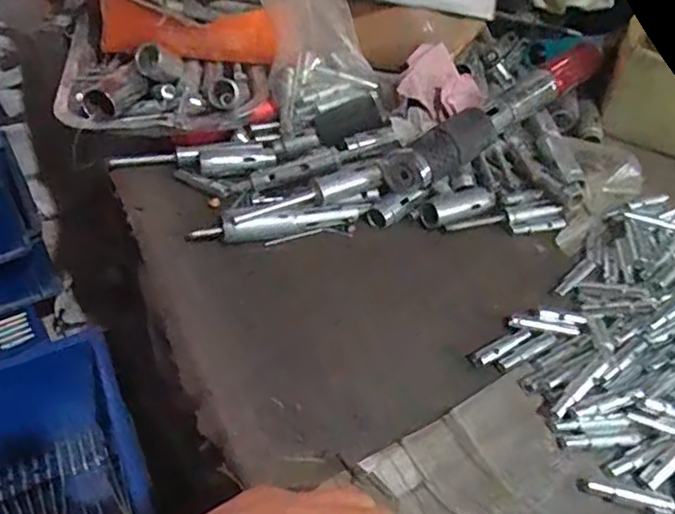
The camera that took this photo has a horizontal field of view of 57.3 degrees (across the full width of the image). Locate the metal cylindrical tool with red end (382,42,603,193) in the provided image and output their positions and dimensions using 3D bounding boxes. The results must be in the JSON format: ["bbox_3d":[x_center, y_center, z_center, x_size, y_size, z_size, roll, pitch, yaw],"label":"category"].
[{"bbox_3d":[0.157,-0.135,0.585,0.296,0.050,0.044,-32,56,-30],"label":"metal cylindrical tool with red end"}]

